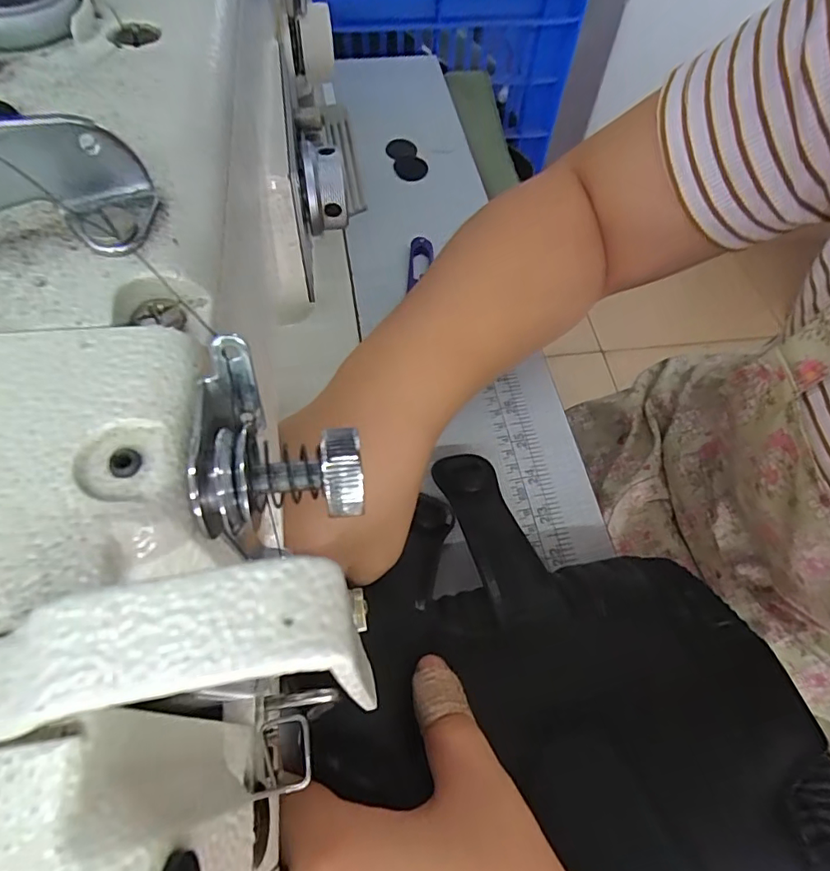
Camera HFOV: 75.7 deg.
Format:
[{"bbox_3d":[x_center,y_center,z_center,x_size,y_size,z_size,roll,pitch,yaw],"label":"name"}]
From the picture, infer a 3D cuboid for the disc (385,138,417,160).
[{"bbox_3d":[-0.013,-0.259,0.483,0.027,0.005,0.026,1,61,-2],"label":"disc"}]

